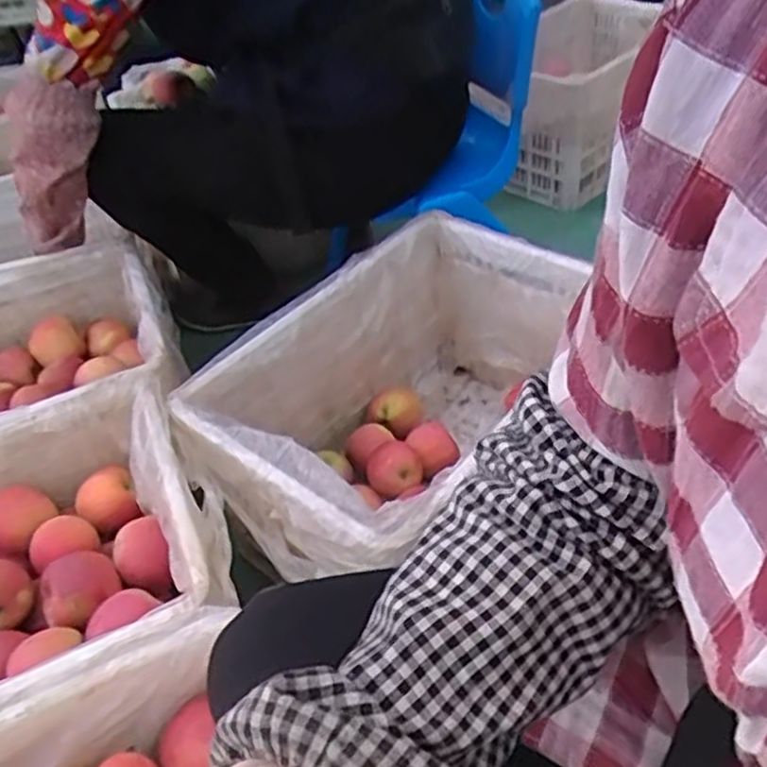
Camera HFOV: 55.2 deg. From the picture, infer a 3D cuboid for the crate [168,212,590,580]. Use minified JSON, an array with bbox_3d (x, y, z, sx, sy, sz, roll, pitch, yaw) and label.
[{"bbox_3d":[0.040,0.047,0.946,0.345,0.295,0.512,29,53,33],"label":"crate"}]

